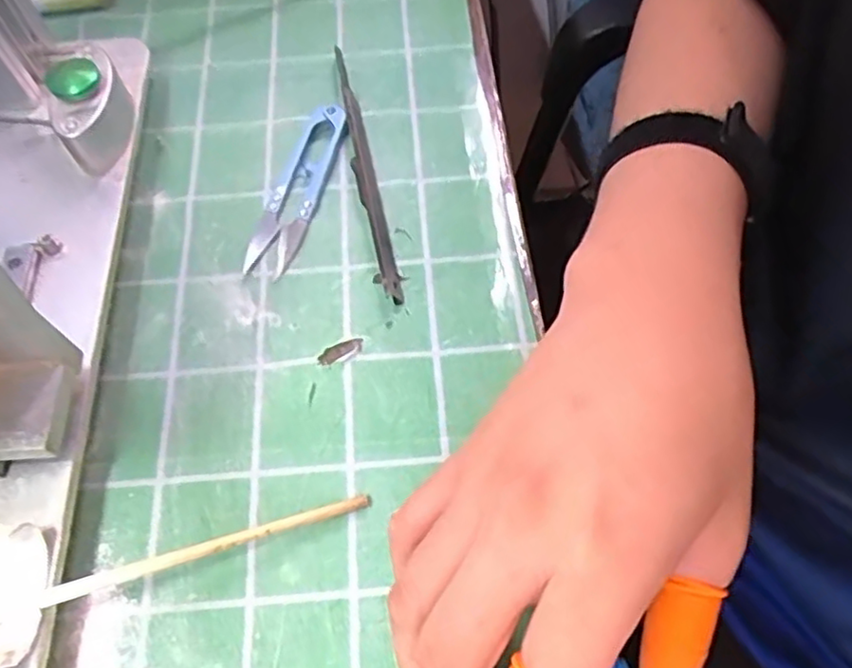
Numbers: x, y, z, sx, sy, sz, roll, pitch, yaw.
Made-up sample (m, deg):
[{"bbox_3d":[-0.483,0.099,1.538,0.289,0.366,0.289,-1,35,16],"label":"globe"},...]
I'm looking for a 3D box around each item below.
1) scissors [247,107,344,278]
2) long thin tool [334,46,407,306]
[{"bbox_3d":[-0.064,-0.073,0.327,0.025,0.010,0.097,13,64,9],"label":"scissors"},{"bbox_3d":[-0.032,-0.088,0.332,0.011,0.012,0.165,-12,63,-3],"label":"long thin tool"}]

